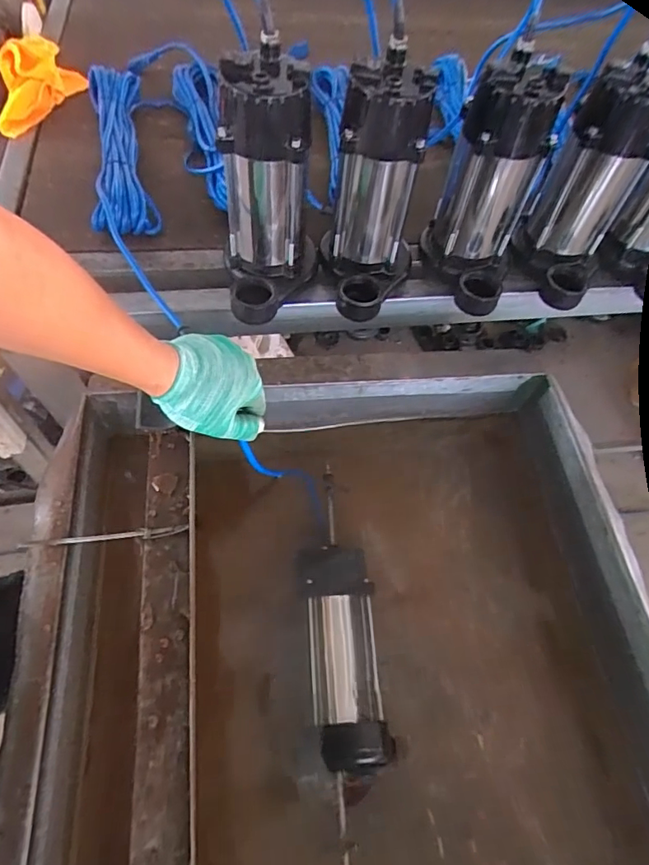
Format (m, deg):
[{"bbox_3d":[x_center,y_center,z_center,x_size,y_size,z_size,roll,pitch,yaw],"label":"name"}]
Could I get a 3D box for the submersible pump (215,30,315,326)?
[{"bbox_3d":[-0.066,-0.265,0.555,0.109,0.239,0.186,-3,61,-7],"label":"submersible pump"}]

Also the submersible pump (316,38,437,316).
[{"bbox_3d":[0.053,-0.259,0.564,0.106,0.246,0.149,10,60,0],"label":"submersible pump"}]

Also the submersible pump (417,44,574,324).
[{"bbox_3d":[0.189,-0.277,0.580,0.110,0.223,0.141,19,61,5],"label":"submersible pump"}]

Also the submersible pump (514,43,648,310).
[{"bbox_3d":[0.313,-0.276,0.591,0.100,0.226,0.125,19,61,5],"label":"submersible pump"}]

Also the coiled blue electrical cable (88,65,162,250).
[{"bbox_3d":[-0.294,-0.399,0.705,0.081,0.075,0.341,-10,62,-11],"label":"coiled blue electrical cable"}]

